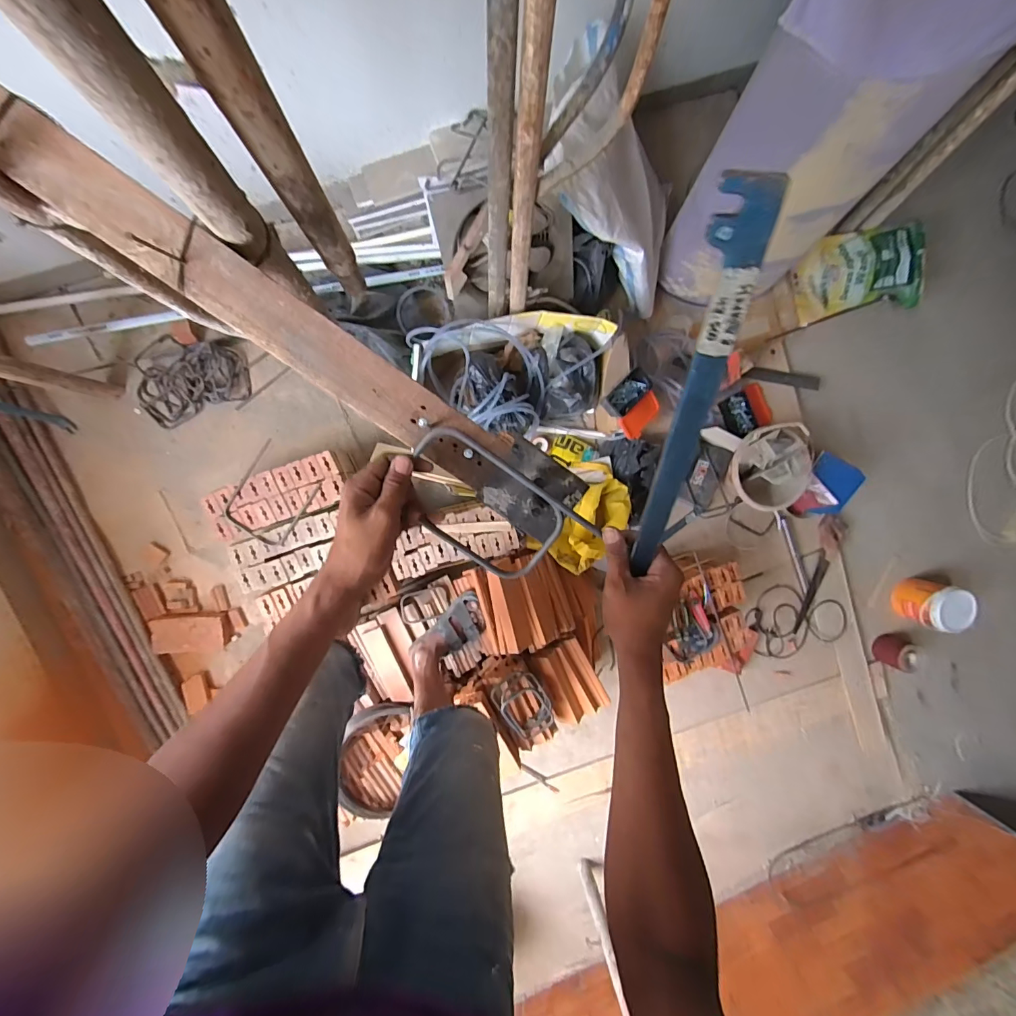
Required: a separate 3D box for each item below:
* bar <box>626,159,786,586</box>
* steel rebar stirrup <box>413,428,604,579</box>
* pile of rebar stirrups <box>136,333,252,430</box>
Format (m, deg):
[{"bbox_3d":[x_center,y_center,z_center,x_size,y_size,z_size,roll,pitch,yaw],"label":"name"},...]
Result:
[{"bbox_3d":[0.129,-0.062,0.318,0.026,0.018,0.290,-6,133,-6],"label":"bar"},{"bbox_3d":[-0.014,0.009,0.425,0.195,0.006,0.098,34,105,-15],"label":"steel rebar stirrup"},{"bbox_3d":[-0.919,-0.383,1.245,0.310,0.055,0.227,-23,98,-5],"label":"pile of rebar stirrups"}]

